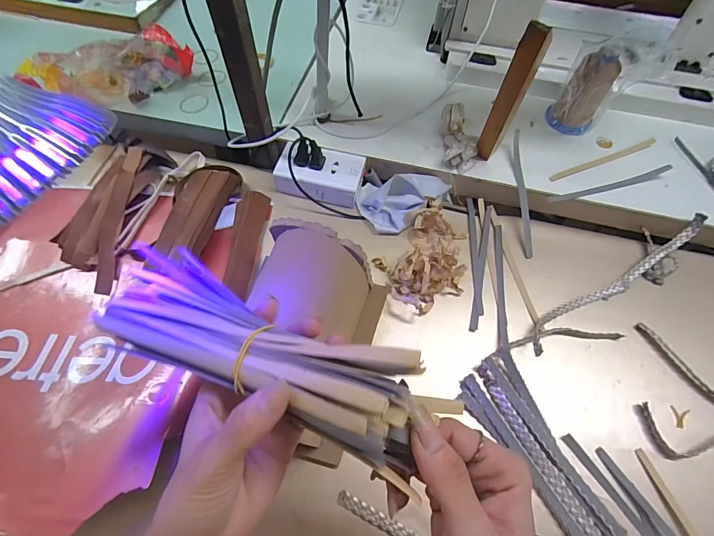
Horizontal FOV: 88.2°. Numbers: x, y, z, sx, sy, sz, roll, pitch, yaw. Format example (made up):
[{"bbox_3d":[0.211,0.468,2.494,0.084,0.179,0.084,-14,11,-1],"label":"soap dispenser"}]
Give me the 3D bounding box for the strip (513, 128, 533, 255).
[{"bbox_3d":[0.235,-0.107,0.522,0.012,0.010,0.187,0,77,-2],"label":"strip"}]

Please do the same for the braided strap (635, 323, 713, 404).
[{"bbox_3d":[0.403,0.130,0.421,0.170,0.015,0.041,38,67,17],"label":"braided strap"}]

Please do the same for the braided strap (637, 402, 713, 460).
[{"bbox_3d":[0.384,0.185,0.390,0.148,0.016,0.053,11,62,4],"label":"braided strap"}]

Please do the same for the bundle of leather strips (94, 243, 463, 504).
[{"bbox_3d":[-0.055,0.048,0.213,0.209,0.035,0.058,18,64,21],"label":"bundle of leather strips"}]

